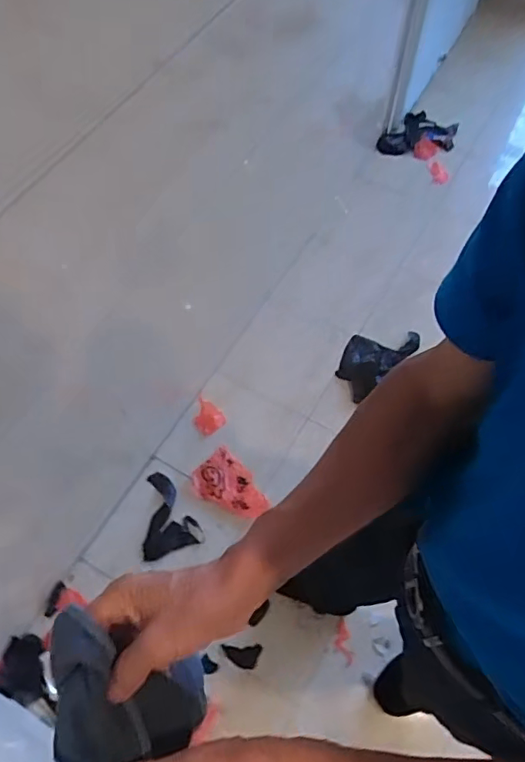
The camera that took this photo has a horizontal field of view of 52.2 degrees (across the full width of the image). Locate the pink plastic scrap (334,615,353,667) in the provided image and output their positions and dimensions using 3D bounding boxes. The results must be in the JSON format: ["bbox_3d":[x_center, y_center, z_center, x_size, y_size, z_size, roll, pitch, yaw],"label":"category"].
[{"bbox_3d":[0.180,0.582,1.199,0.036,0.010,0.097,-3,62,0],"label":"pink plastic scrap"}]

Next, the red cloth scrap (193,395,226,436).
[{"bbox_3d":[-0.159,0.098,1.505,0.078,0.013,0.113,-37,67,-16],"label":"red cloth scrap"}]

